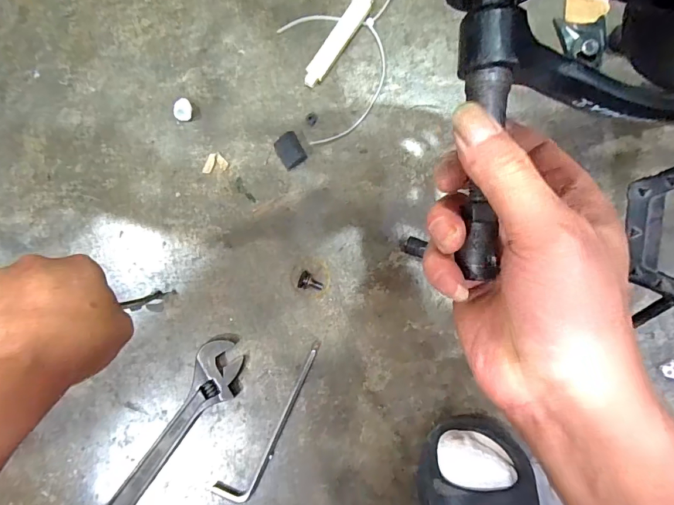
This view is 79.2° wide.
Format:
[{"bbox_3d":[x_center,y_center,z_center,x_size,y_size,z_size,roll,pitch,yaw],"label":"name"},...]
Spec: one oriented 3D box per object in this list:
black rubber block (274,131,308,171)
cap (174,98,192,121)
[{"bbox_3d":[-0.053,-0.116,0.465,0.029,0.013,0.035,-29,86,0],"label":"black rubber block"},{"bbox_3d":[-0.178,-0.166,0.472,0.018,0.011,0.026,-2,86,2],"label":"cap"}]

